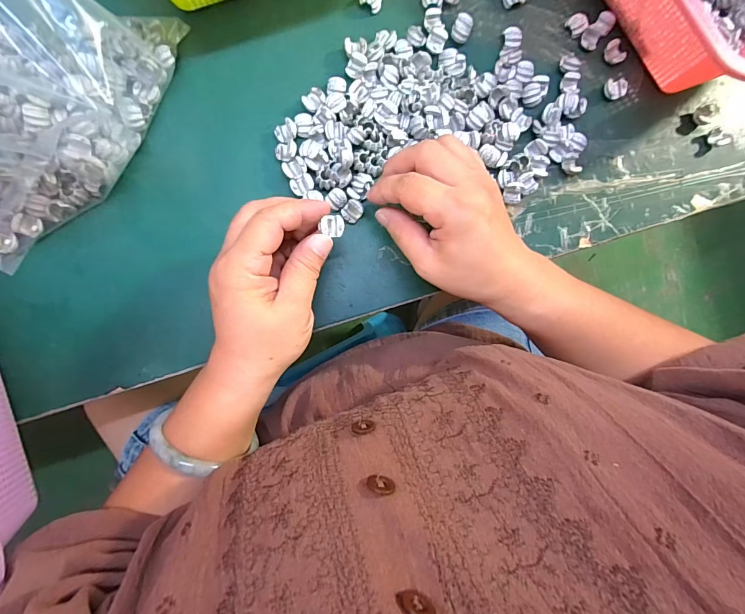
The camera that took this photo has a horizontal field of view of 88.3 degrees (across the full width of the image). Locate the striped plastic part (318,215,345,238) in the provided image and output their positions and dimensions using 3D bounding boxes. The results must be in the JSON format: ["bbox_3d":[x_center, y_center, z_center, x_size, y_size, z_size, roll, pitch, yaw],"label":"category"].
[{"bbox_3d":[-0.025,-0.052,0.245,0.015,0.009,0.013,0,92,-6],"label":"striped plastic part"}]

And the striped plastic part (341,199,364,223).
[{"bbox_3d":[-0.015,-0.073,0.292,0.013,0.008,0.016,45,84,-4],"label":"striped plastic part"}]

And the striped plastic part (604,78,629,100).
[{"bbox_3d":[0.203,-0.182,0.322,0.018,0.010,0.015,-2,89,-7],"label":"striped plastic part"}]

